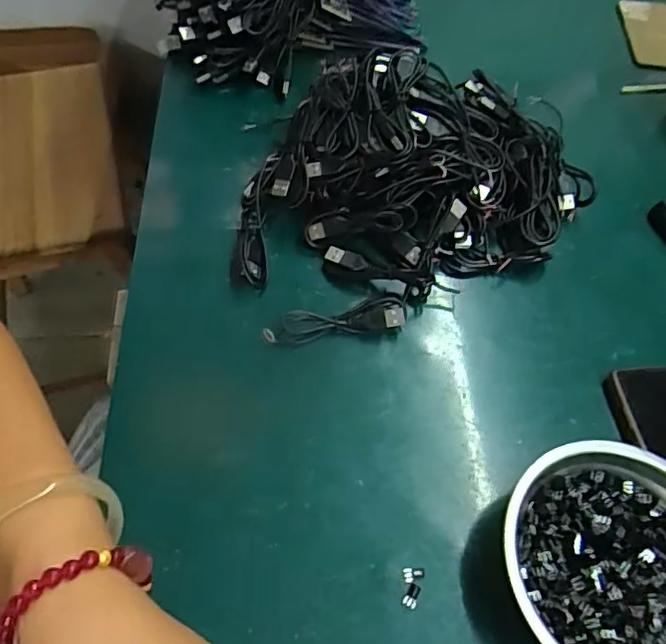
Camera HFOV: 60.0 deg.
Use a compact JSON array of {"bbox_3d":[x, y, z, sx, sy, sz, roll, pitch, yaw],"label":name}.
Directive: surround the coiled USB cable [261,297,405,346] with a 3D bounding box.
[{"bbox_3d":[0.001,0.000,0.399,0.097,0.013,0.021,-8,58,-9],"label":"coiled USB cable"}]

